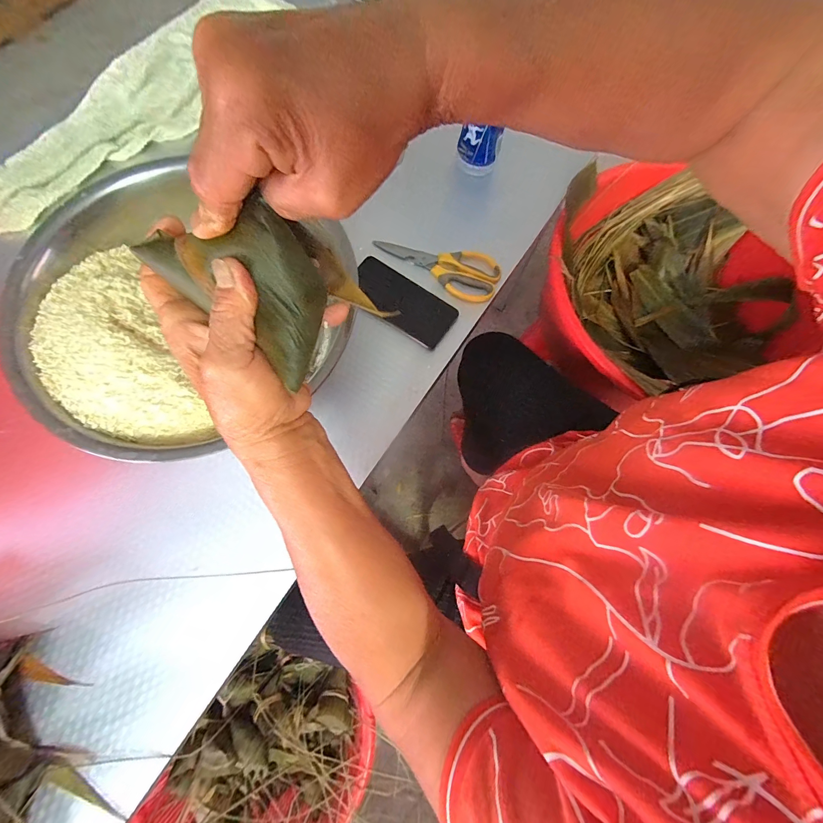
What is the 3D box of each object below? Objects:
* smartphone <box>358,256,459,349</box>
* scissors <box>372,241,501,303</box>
[{"bbox_3d":[-0.016,-0.161,0.525,0.157,0.013,0.077,33,75,8],"label":"smartphone"},{"bbox_3d":[0.039,-0.230,0.559,0.195,0.009,0.083,23,73,5],"label":"scissors"}]

